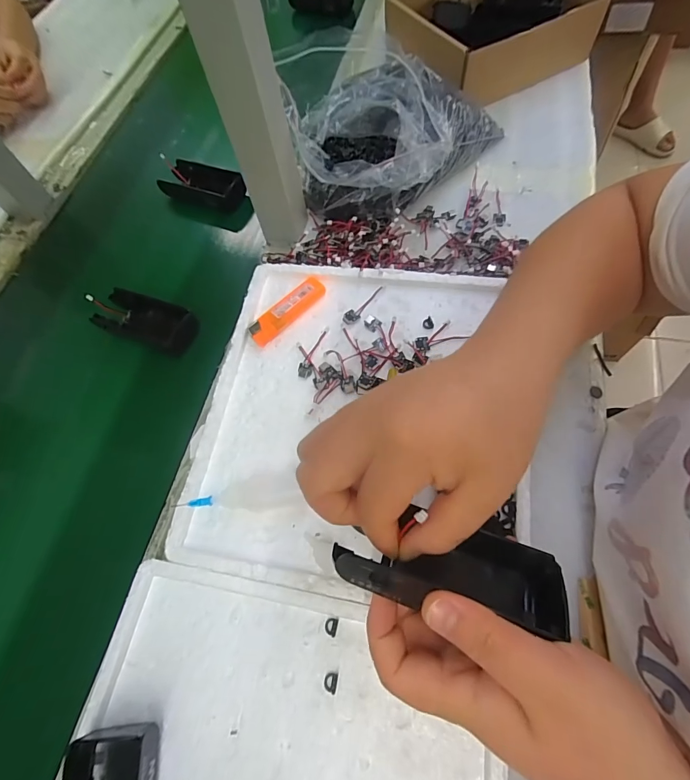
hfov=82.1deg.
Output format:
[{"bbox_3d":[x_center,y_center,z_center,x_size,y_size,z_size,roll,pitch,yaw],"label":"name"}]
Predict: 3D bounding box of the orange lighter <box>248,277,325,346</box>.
[{"bbox_3d":[-0.052,-0.073,0.362,0.081,0.011,0.024,-44,67,-13],"label":"orange lighter"}]

